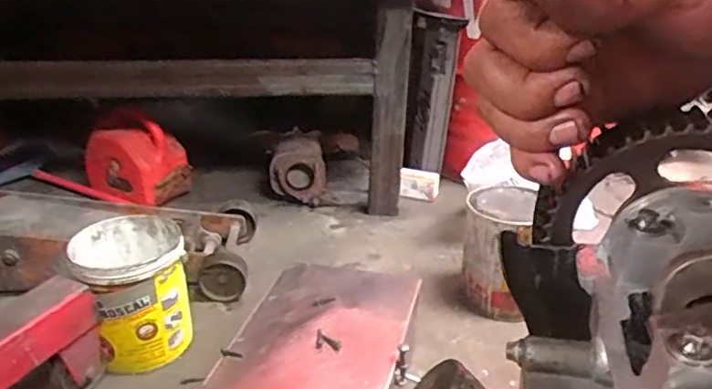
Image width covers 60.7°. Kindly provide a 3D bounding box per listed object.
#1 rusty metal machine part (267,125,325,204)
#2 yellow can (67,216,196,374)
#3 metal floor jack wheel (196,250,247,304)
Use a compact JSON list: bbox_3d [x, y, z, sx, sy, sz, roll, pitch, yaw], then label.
[{"bbox_3d":[-0.143,-0.065,1.490,0.134,0.175,0.070,0,26,1],"label":"rusty metal machine part"},{"bbox_3d":[-0.365,0.163,1.006,0.158,0.196,0.165,2,27,-1],"label":"yellow can"},{"bbox_3d":[-0.252,0.154,1.151,0.089,0.095,0.030,-9,15,-16],"label":"metal floor jack wheel"}]

